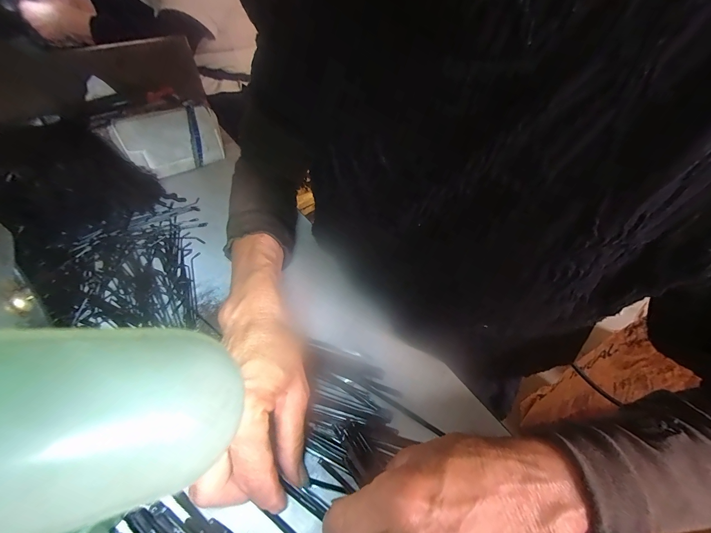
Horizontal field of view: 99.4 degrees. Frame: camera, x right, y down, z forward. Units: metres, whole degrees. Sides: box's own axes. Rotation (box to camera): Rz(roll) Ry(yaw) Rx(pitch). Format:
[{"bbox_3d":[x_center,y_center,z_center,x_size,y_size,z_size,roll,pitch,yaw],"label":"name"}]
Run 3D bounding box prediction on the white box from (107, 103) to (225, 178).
[{"bbox_3d":[-0.243,-0.168,0.409,0.023,0.082,0.123,36,57,25],"label":"white box"}]

